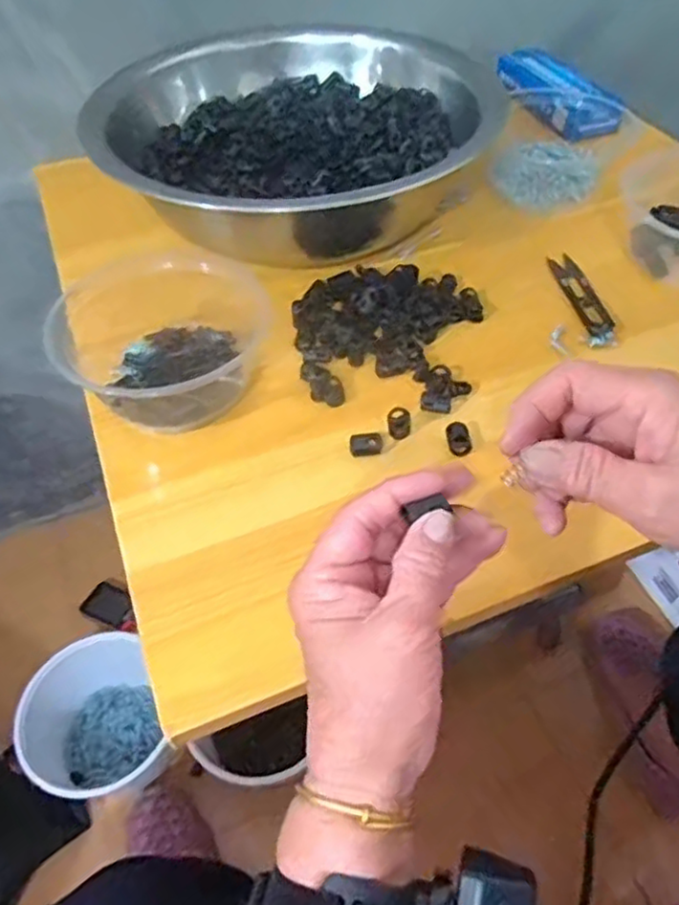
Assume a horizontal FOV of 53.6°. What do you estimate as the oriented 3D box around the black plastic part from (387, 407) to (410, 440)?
[{"bbox_3d":[0.037,-0.019,0.414,0.013,0.015,0.013,0,50,0],"label":"black plastic part"}]

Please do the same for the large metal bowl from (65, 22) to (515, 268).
[{"bbox_3d":[-0.042,-0.256,0.559,0.252,0.105,0.300,20,53,17],"label":"large metal bowl"}]

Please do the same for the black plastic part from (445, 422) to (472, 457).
[{"bbox_3d":[0.073,-0.011,0.412,0.012,0.012,0.023,-7,50,-5],"label":"black plastic part"}]

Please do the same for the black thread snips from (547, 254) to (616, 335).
[{"bbox_3d":[0.180,-0.120,0.500,0.025,0.014,0.104,-6,50,-4],"label":"black thread snips"}]

